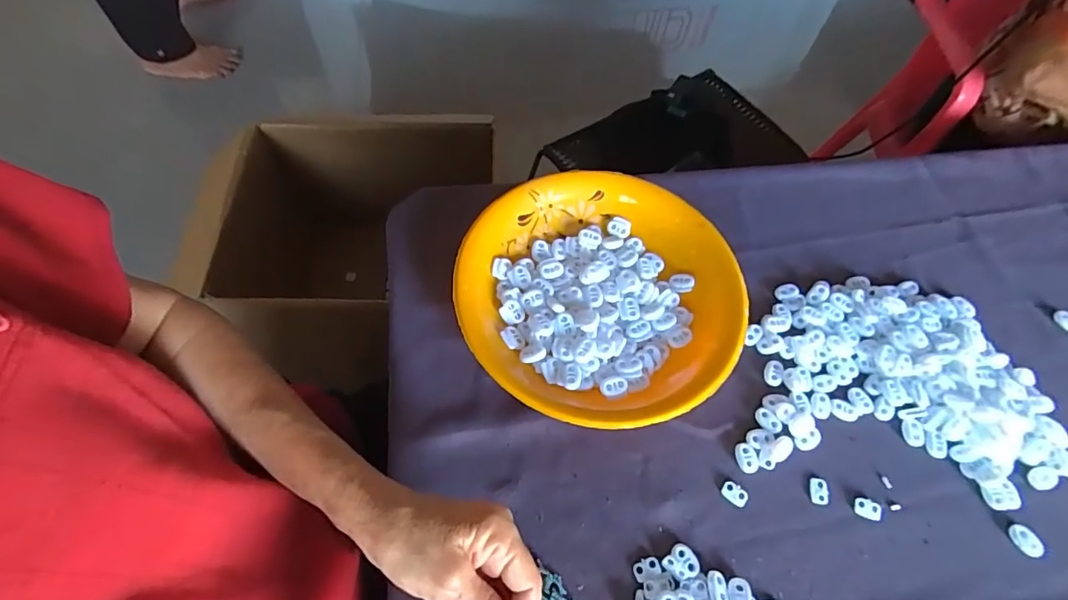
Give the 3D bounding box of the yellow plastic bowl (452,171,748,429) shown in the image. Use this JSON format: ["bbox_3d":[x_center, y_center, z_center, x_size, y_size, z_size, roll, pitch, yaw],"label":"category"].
[{"bbox_3d":[0.056,-0.008,0.436,0.228,0.040,0.237,2,61,-3],"label":"yellow plastic bowl"}]

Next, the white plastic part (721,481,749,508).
[{"bbox_3d":[0.153,0.147,0.381,0.020,0.004,0.013,31,64,12],"label":"white plastic part"}]

